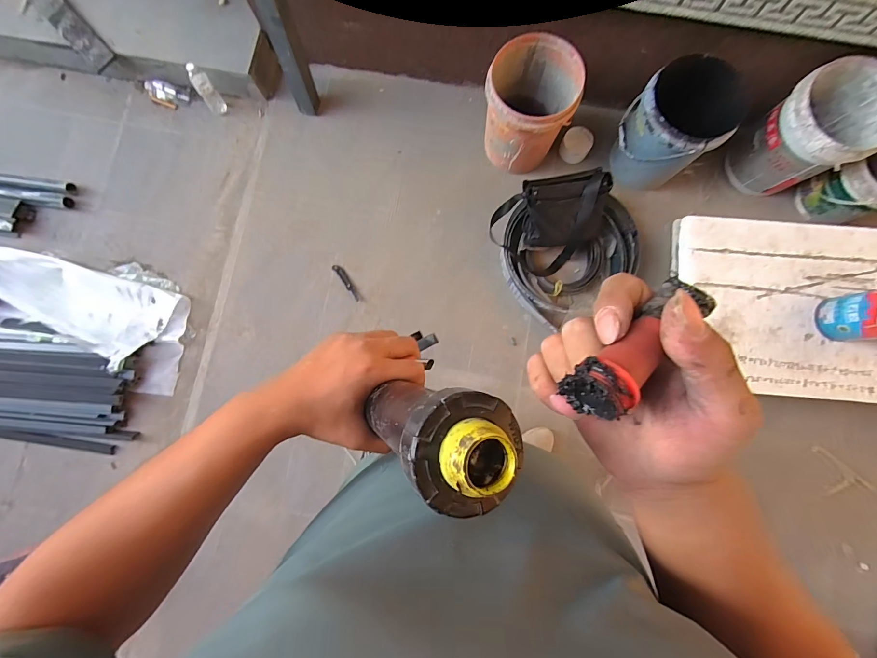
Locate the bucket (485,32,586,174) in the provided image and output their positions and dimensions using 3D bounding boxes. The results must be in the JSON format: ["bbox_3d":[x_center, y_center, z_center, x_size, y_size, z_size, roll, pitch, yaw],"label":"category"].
[{"bbox_3d":[0.311,-0.783,1.330,0.294,0.308,0.293,0,82,0],"label":"bucket"}]

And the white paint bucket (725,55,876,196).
[{"bbox_3d":[1.278,-0.665,1.277,0.342,0.369,0.301,-32,83,-4],"label":"white paint bucket"}]

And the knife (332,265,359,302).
[{"bbox_3d":[-0.364,-0.187,1.476,0.033,0.018,0.175,-38,84,-4],"label":"knife"}]

